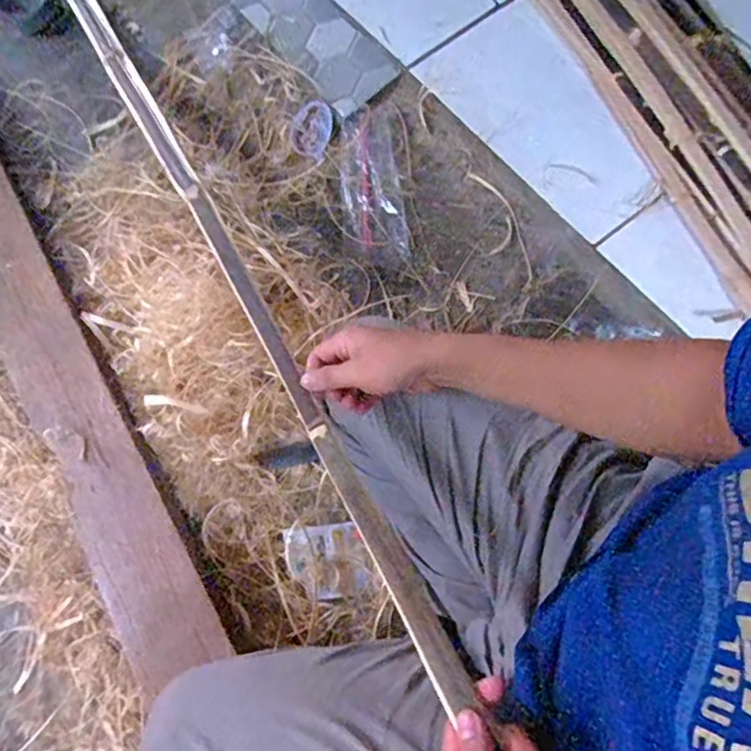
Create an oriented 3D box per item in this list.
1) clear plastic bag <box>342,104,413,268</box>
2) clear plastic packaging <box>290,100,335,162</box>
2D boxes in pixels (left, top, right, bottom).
[{"bbox_3d":[-0.001,-0.284,0.845,0.100,0.038,0.252,-3,72,5],"label":"clear plastic bag"},{"bbox_3d":[-0.097,-0.388,0.890,0.072,0.022,0.089,24,74,11],"label":"clear plastic packaging"}]

